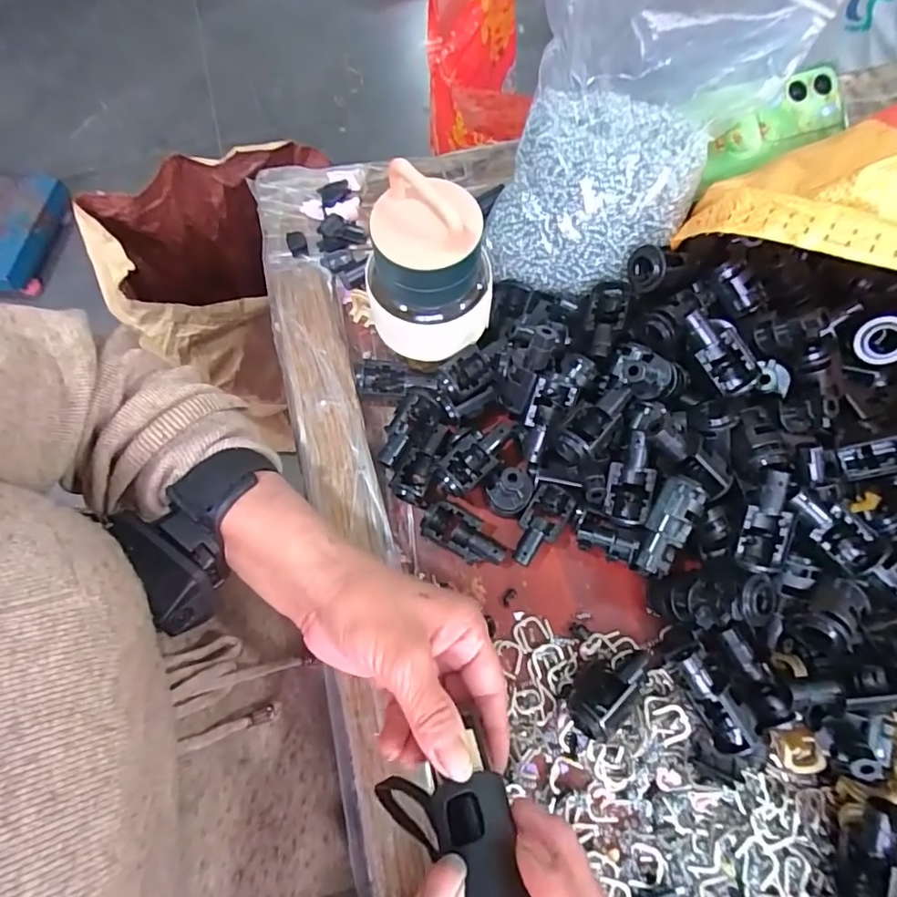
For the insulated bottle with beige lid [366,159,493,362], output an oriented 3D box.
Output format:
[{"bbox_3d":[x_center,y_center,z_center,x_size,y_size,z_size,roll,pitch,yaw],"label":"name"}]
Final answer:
[{"bbox_3d":[-0.013,-0.097,0.305,0.067,0.110,0.070,-13,70,-2],"label":"insulated bottle with beige lid"}]

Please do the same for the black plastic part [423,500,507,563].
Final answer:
[{"bbox_3d":[0.010,0.055,0.322,0.051,0.022,0.024,27,73,11],"label":"black plastic part"}]

